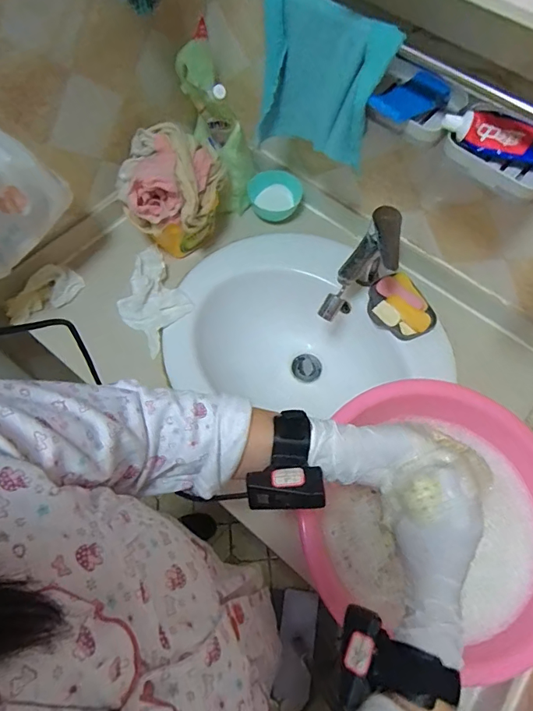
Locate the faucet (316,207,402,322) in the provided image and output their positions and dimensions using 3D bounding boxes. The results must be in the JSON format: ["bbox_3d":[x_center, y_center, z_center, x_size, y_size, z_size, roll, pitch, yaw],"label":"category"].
[{"bbox_3d":[0.154,-0.120,0.722,0.075,0.158,0.170,33,68,13],"label":"faucet"}]

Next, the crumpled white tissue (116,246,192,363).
[{"bbox_3d":[-0.201,-0.103,0.772,0.110,0.023,0.193,-28,69,-14],"label":"crumpled white tissue"}]

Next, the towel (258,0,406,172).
[{"bbox_3d":[0.066,-0.347,0.589,0.182,0.185,0.048,42,70,16],"label":"towel"}]

